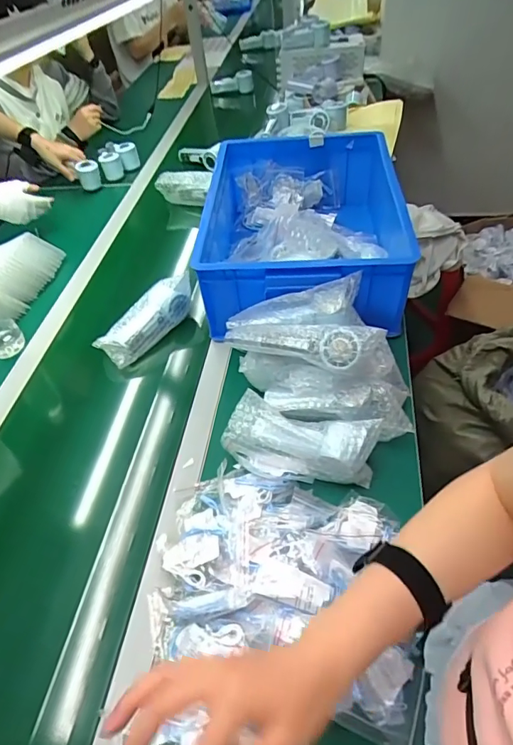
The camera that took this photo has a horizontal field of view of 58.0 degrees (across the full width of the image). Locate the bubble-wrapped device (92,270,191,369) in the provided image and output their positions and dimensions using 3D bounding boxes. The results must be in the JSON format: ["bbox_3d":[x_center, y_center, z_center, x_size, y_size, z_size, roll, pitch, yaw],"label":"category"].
[{"bbox_3d":[-0.195,-0.100,0.835,0.060,0.066,0.193,31,58,28],"label":"bubble-wrapped device"}]

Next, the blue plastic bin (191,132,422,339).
[{"bbox_3d":[0.081,-0.285,0.884,0.346,0.162,0.458,0,48,6],"label":"blue plastic bin"}]

